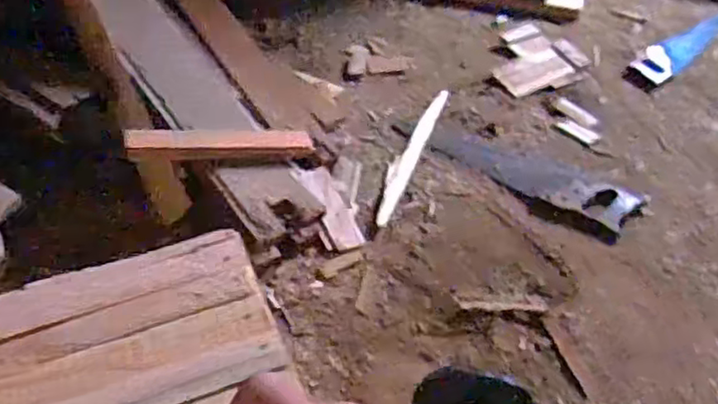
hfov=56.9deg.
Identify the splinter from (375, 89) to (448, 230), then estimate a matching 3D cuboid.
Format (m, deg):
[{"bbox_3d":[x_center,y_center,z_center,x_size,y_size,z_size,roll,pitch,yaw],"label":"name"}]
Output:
[{"bbox_3d":[0.106,-0.101,1.348,0.045,0.012,0.406,19,48,12],"label":"splinter"}]

